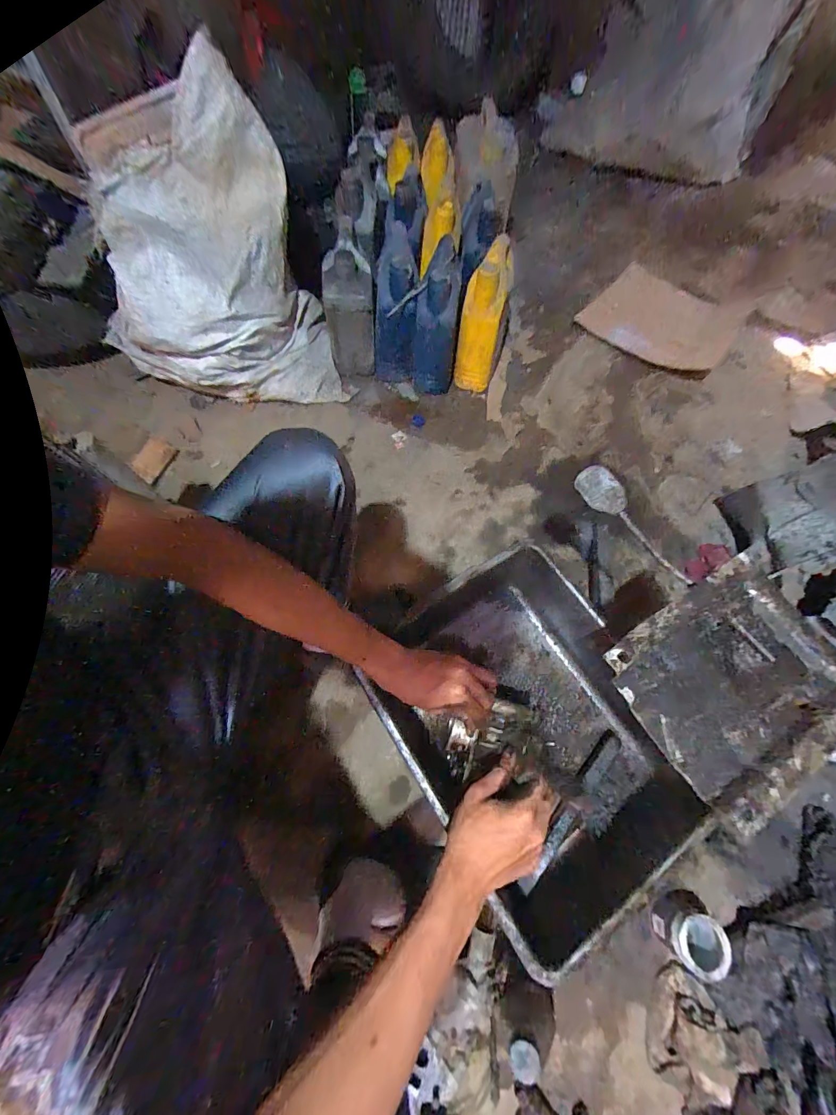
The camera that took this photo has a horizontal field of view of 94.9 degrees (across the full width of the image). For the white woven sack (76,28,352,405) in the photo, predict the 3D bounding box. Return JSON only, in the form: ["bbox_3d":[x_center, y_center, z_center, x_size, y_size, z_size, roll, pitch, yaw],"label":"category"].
[{"bbox_3d":[-0.456,-0.658,0.856,0.436,0.456,0.413,-9,68,-7],"label":"white woven sack"}]

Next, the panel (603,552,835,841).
[{"bbox_3d":[0.318,0.117,0.380,0.220,0.029,0.174,-29,71,-12],"label":"panel"}]

